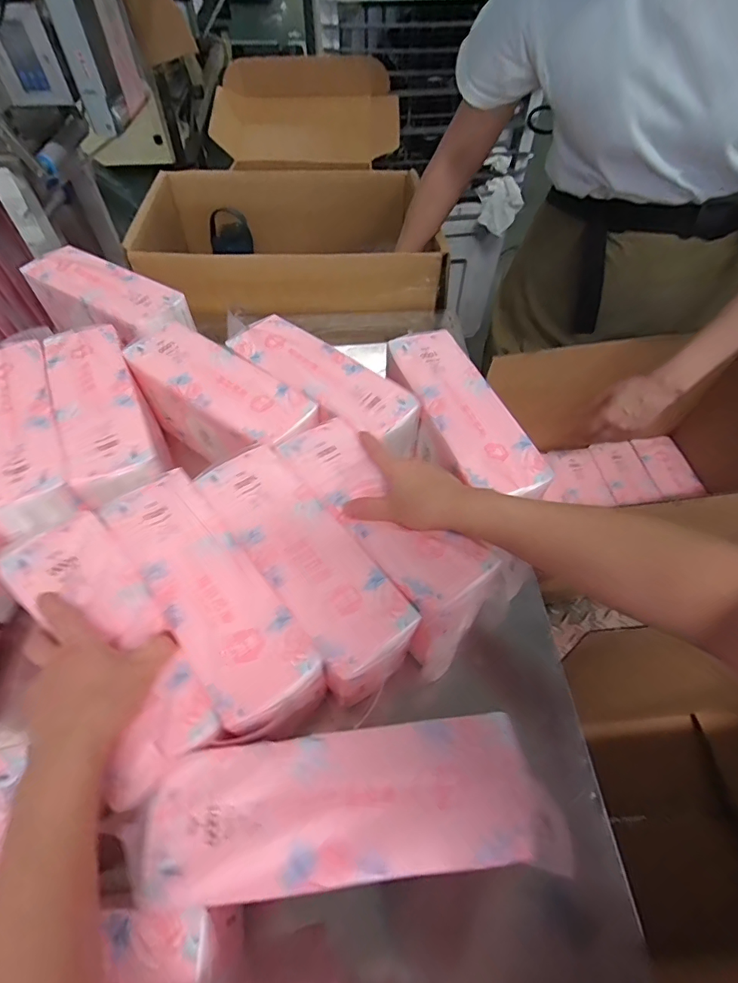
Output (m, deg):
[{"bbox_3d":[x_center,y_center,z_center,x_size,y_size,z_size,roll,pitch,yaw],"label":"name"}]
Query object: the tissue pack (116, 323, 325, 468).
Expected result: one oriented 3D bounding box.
[{"bbox_3d":[-0.179,-0.101,0.587,0.251,0.115,0.095,33,60,20],"label":"tissue pack"}]

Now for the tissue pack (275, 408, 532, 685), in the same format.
[{"bbox_3d":[0.017,0.034,0.468,0.100,0.083,0.272,-33,67,-22],"label":"tissue pack"}]

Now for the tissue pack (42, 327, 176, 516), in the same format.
[{"bbox_3d":[-0.316,-0.084,0.571,0.090,0.116,0.279,-22,58,-16],"label":"tissue pack"}]

